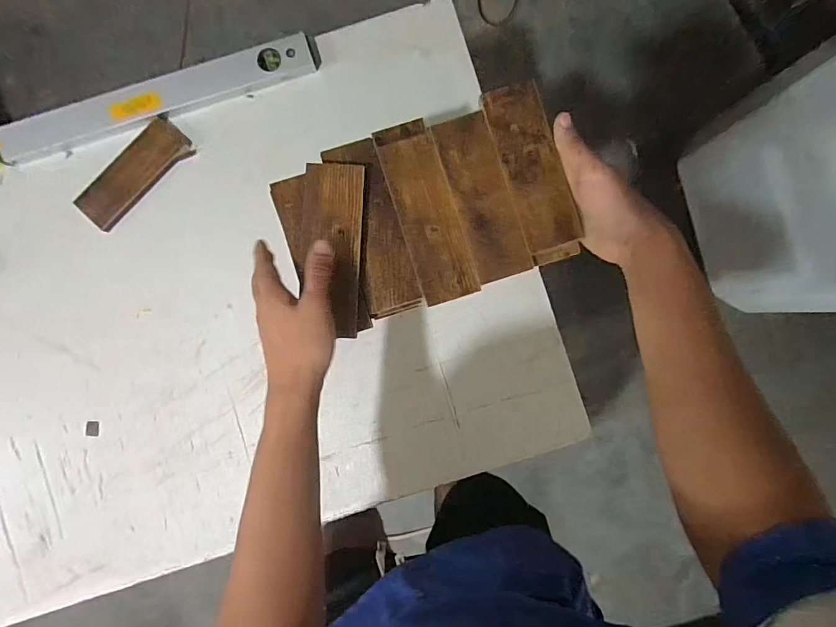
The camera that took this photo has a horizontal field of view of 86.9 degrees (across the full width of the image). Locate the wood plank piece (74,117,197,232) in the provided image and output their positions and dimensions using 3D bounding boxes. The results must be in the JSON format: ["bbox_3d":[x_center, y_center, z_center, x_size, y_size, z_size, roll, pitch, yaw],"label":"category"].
[{"bbox_3d":[-0.419,-0.206,0.651,0.065,0.011,0.182,45,89,0],"label":"wood plank piece"}]

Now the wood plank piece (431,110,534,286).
[{"bbox_3d":[0.068,-0.123,0.462,0.057,0.010,0.172,-18,90,-2],"label":"wood plank piece"}]

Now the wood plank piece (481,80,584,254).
[{"bbox_3d":[0.121,-0.153,0.462,0.060,0.015,0.169,-18,92,-2],"label":"wood plank piece"}]

